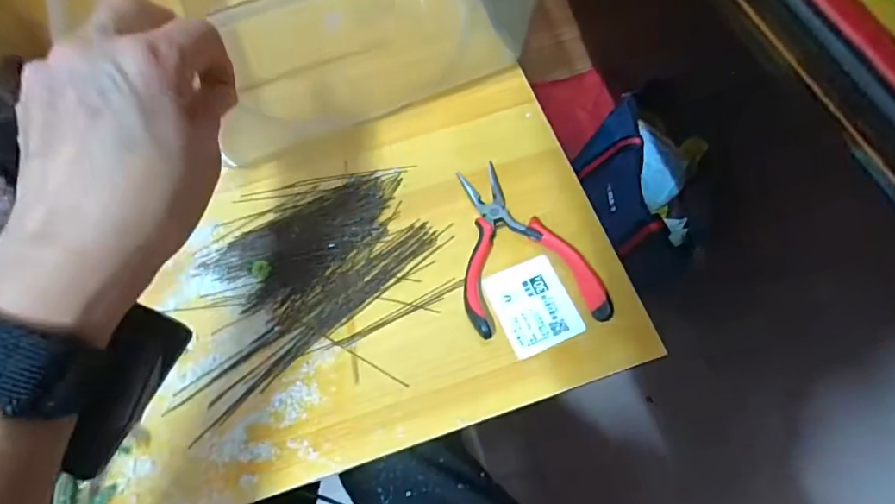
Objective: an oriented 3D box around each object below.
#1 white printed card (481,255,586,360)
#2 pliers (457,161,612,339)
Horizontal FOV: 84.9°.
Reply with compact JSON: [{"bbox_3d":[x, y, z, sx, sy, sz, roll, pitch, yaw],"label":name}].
[{"bbox_3d":[0.057,0.035,0.329,0.050,0.004,0.060,-22,67,-7],"label":"white printed card"},{"bbox_3d":[0.052,-0.008,0.337,0.088,0.021,0.127,-7,66,0],"label":"pliers"}]

